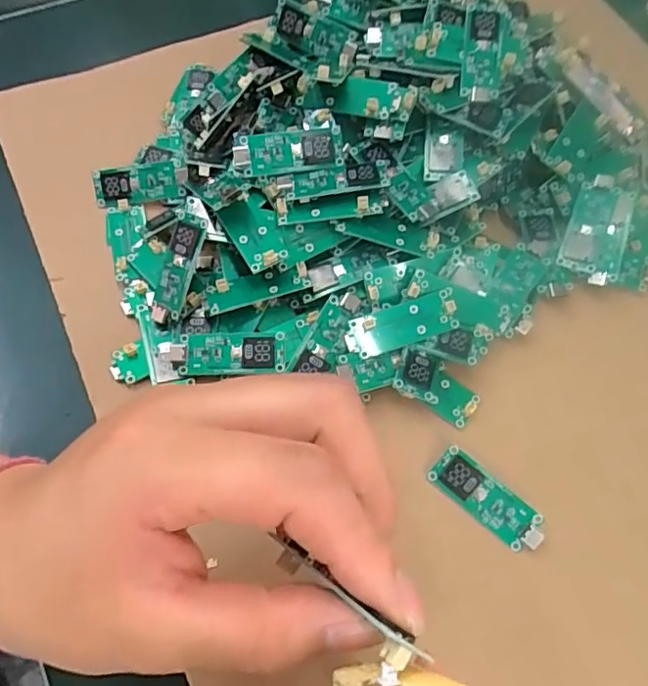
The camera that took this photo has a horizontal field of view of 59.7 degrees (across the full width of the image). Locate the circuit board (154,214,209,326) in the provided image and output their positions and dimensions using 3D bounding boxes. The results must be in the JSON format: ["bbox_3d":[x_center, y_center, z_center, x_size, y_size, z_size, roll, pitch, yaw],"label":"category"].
[{"bbox_3d":[-0.068,-0.034,0.260,0.015,0.005,0.052,21,102,8],"label":"circuit board"}]

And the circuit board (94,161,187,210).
[{"bbox_3d":[-0.097,-0.083,0.296,0.046,0.006,0.020,-8,104,-1],"label":"circuit board"}]

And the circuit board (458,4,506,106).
[{"bbox_3d":[0.078,-0.141,0.277,0.020,0.007,0.049,5,87,2],"label":"circuit board"}]

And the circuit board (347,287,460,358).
[{"bbox_3d":[0.035,-0.009,0.256,0.052,0.006,0.018,-15,68,-11],"label":"circuit board"}]

